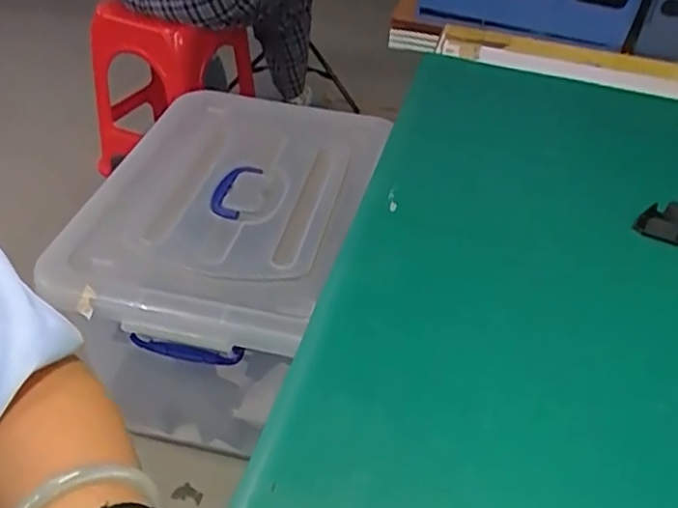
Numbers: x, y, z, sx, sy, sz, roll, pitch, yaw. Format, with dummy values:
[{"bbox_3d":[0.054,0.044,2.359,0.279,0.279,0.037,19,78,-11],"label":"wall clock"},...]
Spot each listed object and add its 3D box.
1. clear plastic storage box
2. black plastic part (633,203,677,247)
[{"bbox_3d":[-0.205,0.006,1.207,0.455,0.366,0.648,11,41,8],"label":"clear plastic storage box"},{"bbox_3d":[0.258,-0.024,0.497,0.038,0.021,0.037,30,47,27],"label":"black plastic part"}]

